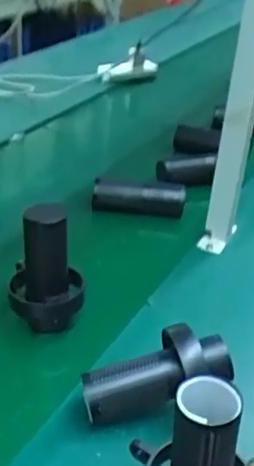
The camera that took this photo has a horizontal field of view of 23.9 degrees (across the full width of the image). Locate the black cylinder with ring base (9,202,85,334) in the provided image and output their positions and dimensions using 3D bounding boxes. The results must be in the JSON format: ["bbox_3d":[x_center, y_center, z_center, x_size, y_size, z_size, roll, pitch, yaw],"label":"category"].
[{"bbox_3d":[-0.101,0.040,0.755,0.088,0.150,0.090,0,33,-10],"label":"black cylinder with ring base"}]

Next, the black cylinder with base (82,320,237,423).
[{"bbox_3d":[0.031,0.150,0.656,0.166,0.056,0.060,-21,39,-13],"label":"black cylinder with base"}]

